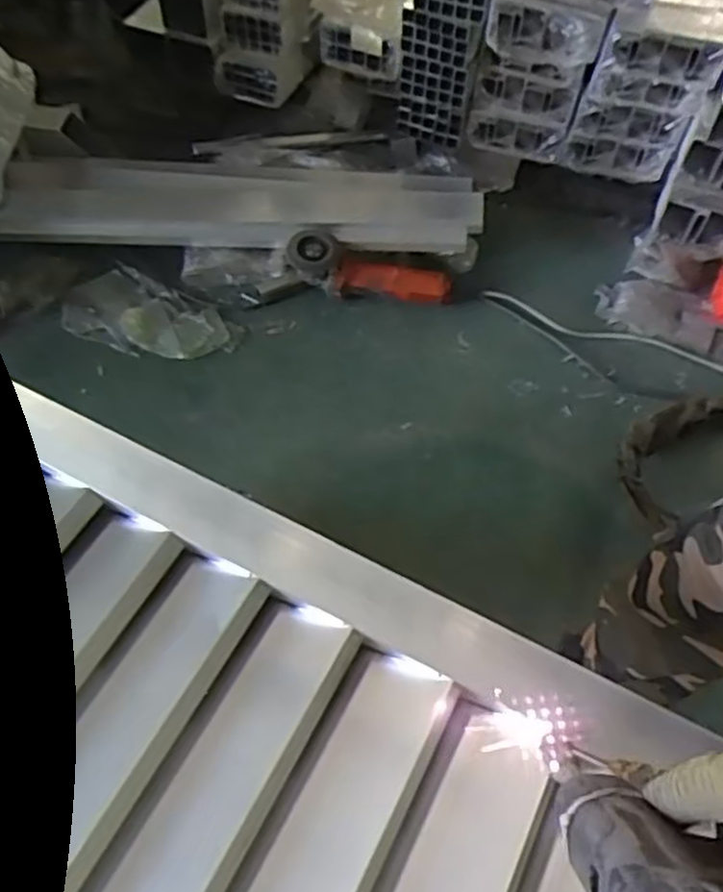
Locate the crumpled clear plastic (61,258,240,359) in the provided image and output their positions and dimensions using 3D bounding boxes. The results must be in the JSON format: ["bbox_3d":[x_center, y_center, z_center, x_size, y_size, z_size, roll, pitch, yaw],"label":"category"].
[{"bbox_3d":[-0.363,-0.229,1.318,0.311,0.028,0.149,16,58,8],"label":"crumpled clear plastic"}]

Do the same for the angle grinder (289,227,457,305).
[{"bbox_3d":[0.013,-0.298,1.315,0.290,0.093,0.078,14,58,8],"label":"angle grinder"}]

